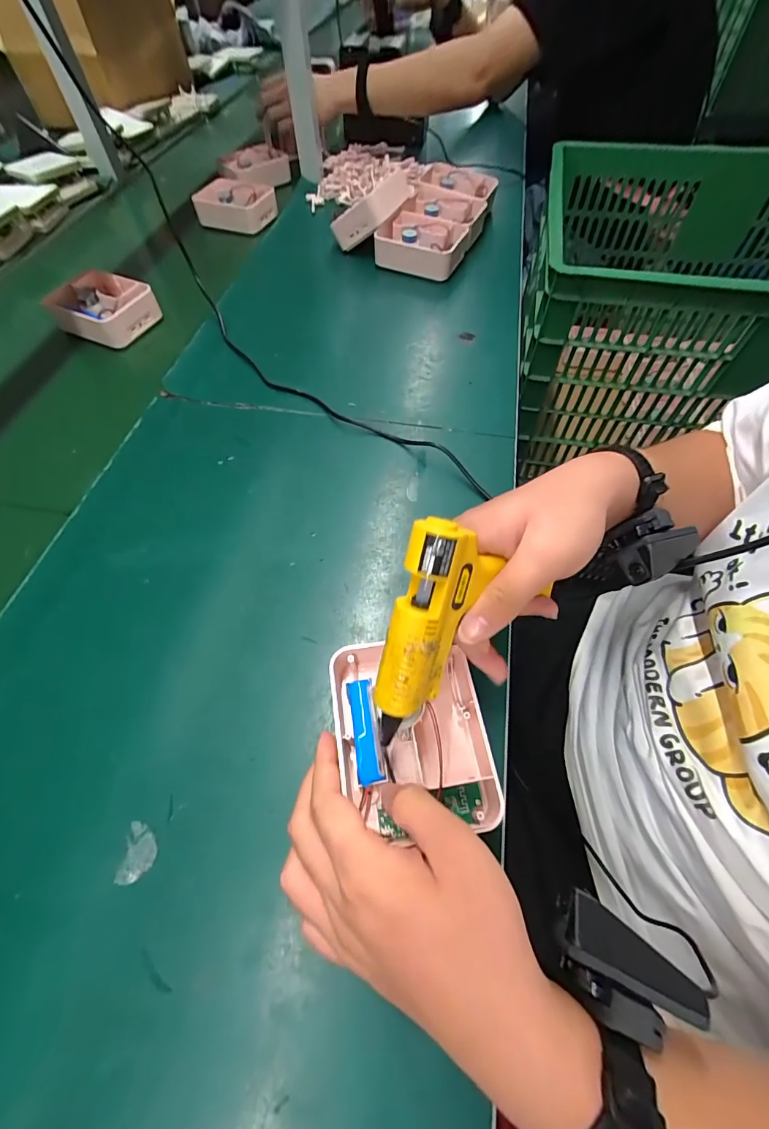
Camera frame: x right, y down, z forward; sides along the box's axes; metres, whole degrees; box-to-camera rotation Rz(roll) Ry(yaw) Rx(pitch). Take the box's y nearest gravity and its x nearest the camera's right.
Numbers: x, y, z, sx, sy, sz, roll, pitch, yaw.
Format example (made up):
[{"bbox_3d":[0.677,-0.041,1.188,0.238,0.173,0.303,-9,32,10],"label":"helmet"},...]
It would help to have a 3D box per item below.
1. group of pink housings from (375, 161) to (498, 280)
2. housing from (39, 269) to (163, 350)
[{"bbox_3d":[0.094,-0.581,0.693,0.134,0.042,0.282,17,62,11],"label":"group of pink housings"},{"bbox_3d":[-0.403,-0.365,0.596,0.122,0.048,0.111,27,62,16],"label":"housing"}]

